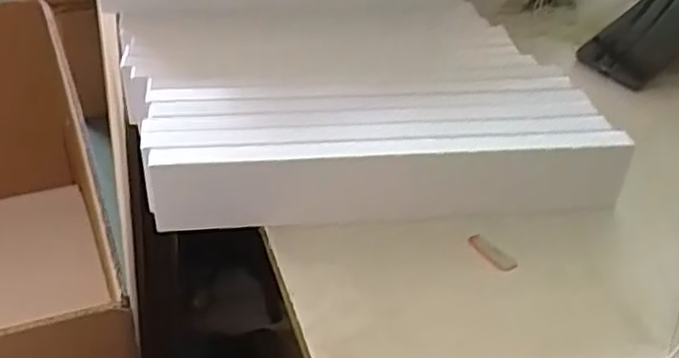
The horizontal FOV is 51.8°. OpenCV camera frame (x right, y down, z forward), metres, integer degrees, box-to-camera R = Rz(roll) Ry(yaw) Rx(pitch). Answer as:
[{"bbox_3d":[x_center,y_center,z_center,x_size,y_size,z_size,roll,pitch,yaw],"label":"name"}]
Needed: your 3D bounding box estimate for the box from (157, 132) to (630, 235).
[{"bbox_3d":[0.037,0.003,0.438,0.293,0.054,0.015,-3,29,-7],"label":"box"}]

